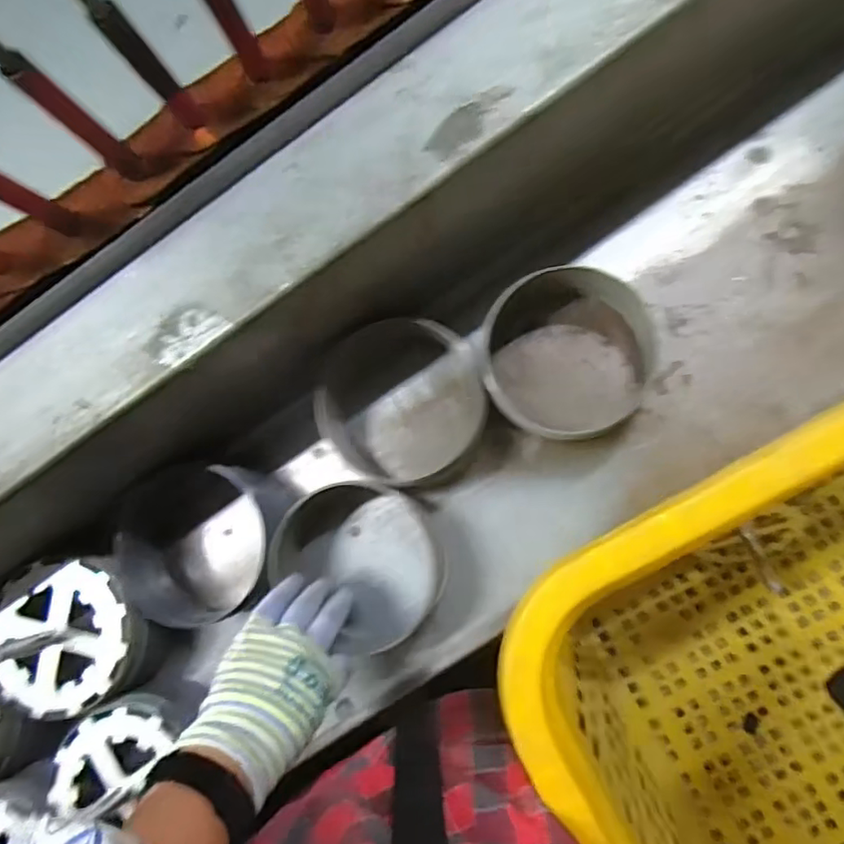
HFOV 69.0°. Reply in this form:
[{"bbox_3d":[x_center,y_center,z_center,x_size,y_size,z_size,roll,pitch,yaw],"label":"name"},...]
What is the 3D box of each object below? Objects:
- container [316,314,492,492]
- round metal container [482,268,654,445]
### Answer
[{"bbox_3d":[-0.014,-0.017,0.536,0.138,0.083,0.135,-1,86,9],"label":"container"},{"bbox_3d":[0.124,-0.063,0.507,0.137,0.070,0.147,-1,86,9],"label":"round metal container"}]

